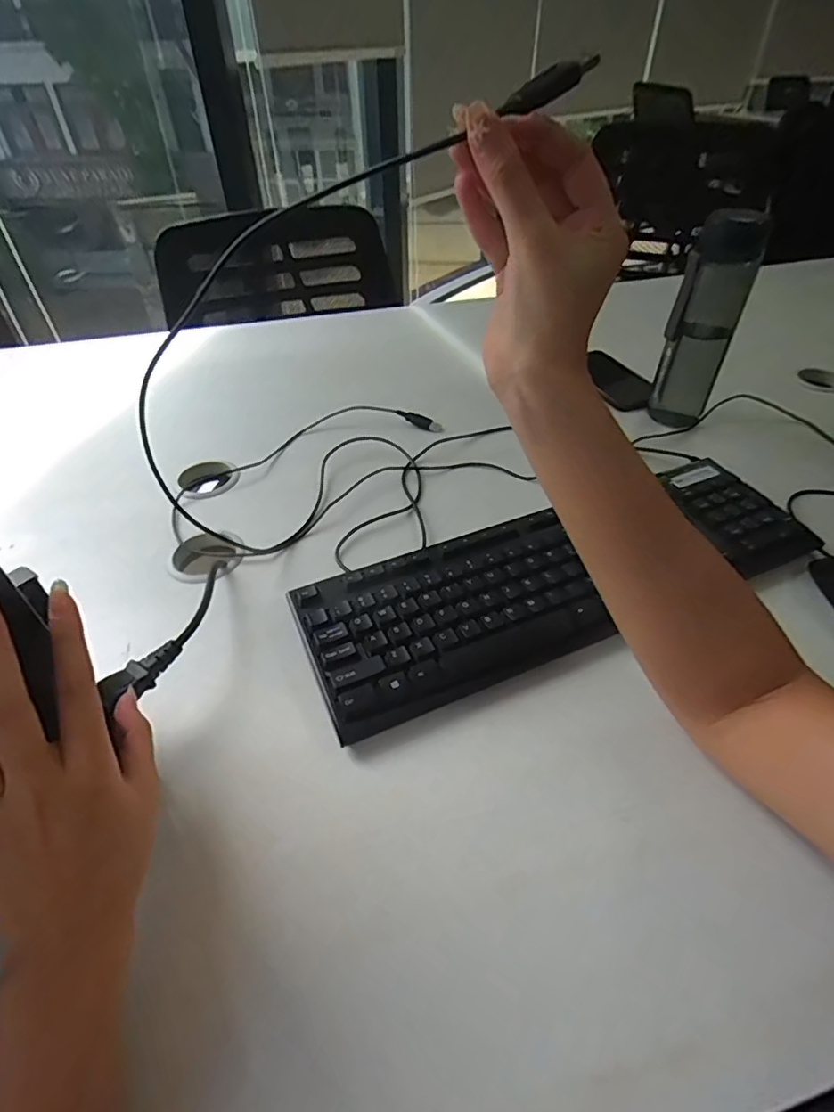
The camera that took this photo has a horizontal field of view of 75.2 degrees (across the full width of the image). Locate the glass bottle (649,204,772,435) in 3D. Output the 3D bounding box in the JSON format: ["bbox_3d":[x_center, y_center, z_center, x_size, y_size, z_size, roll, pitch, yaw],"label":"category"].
[{"bbox_3d":[0.309,-0.257,0.580,0.065,0.203,0.061,18,47,18],"label":"glass bottle"}]

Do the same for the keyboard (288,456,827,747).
[{"bbox_3d":[0.123,0.009,0.447,0.432,0.027,0.134,-19,45,-15],"label":"keyboard"}]

